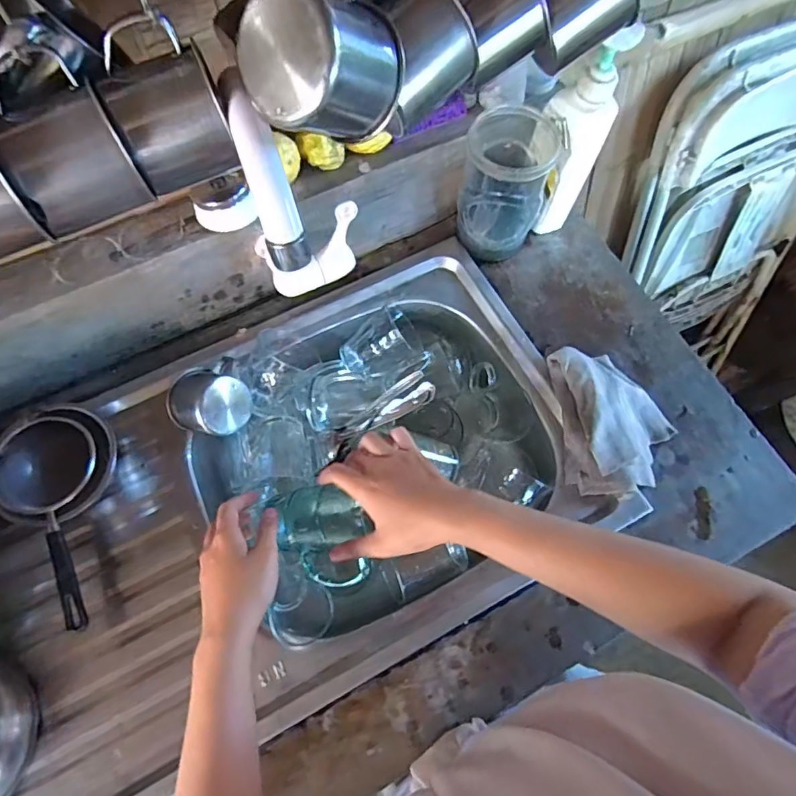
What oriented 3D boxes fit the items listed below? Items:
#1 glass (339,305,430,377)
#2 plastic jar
[{"bbox_3d":[-0.019,-0.066,0.626,0.104,0.071,0.084,-23,71,-10],"label":"glass"},{"bbox_3d":[0.130,-0.250,0.611,0.101,0.151,0.108,17,68,7],"label":"plastic jar"}]

